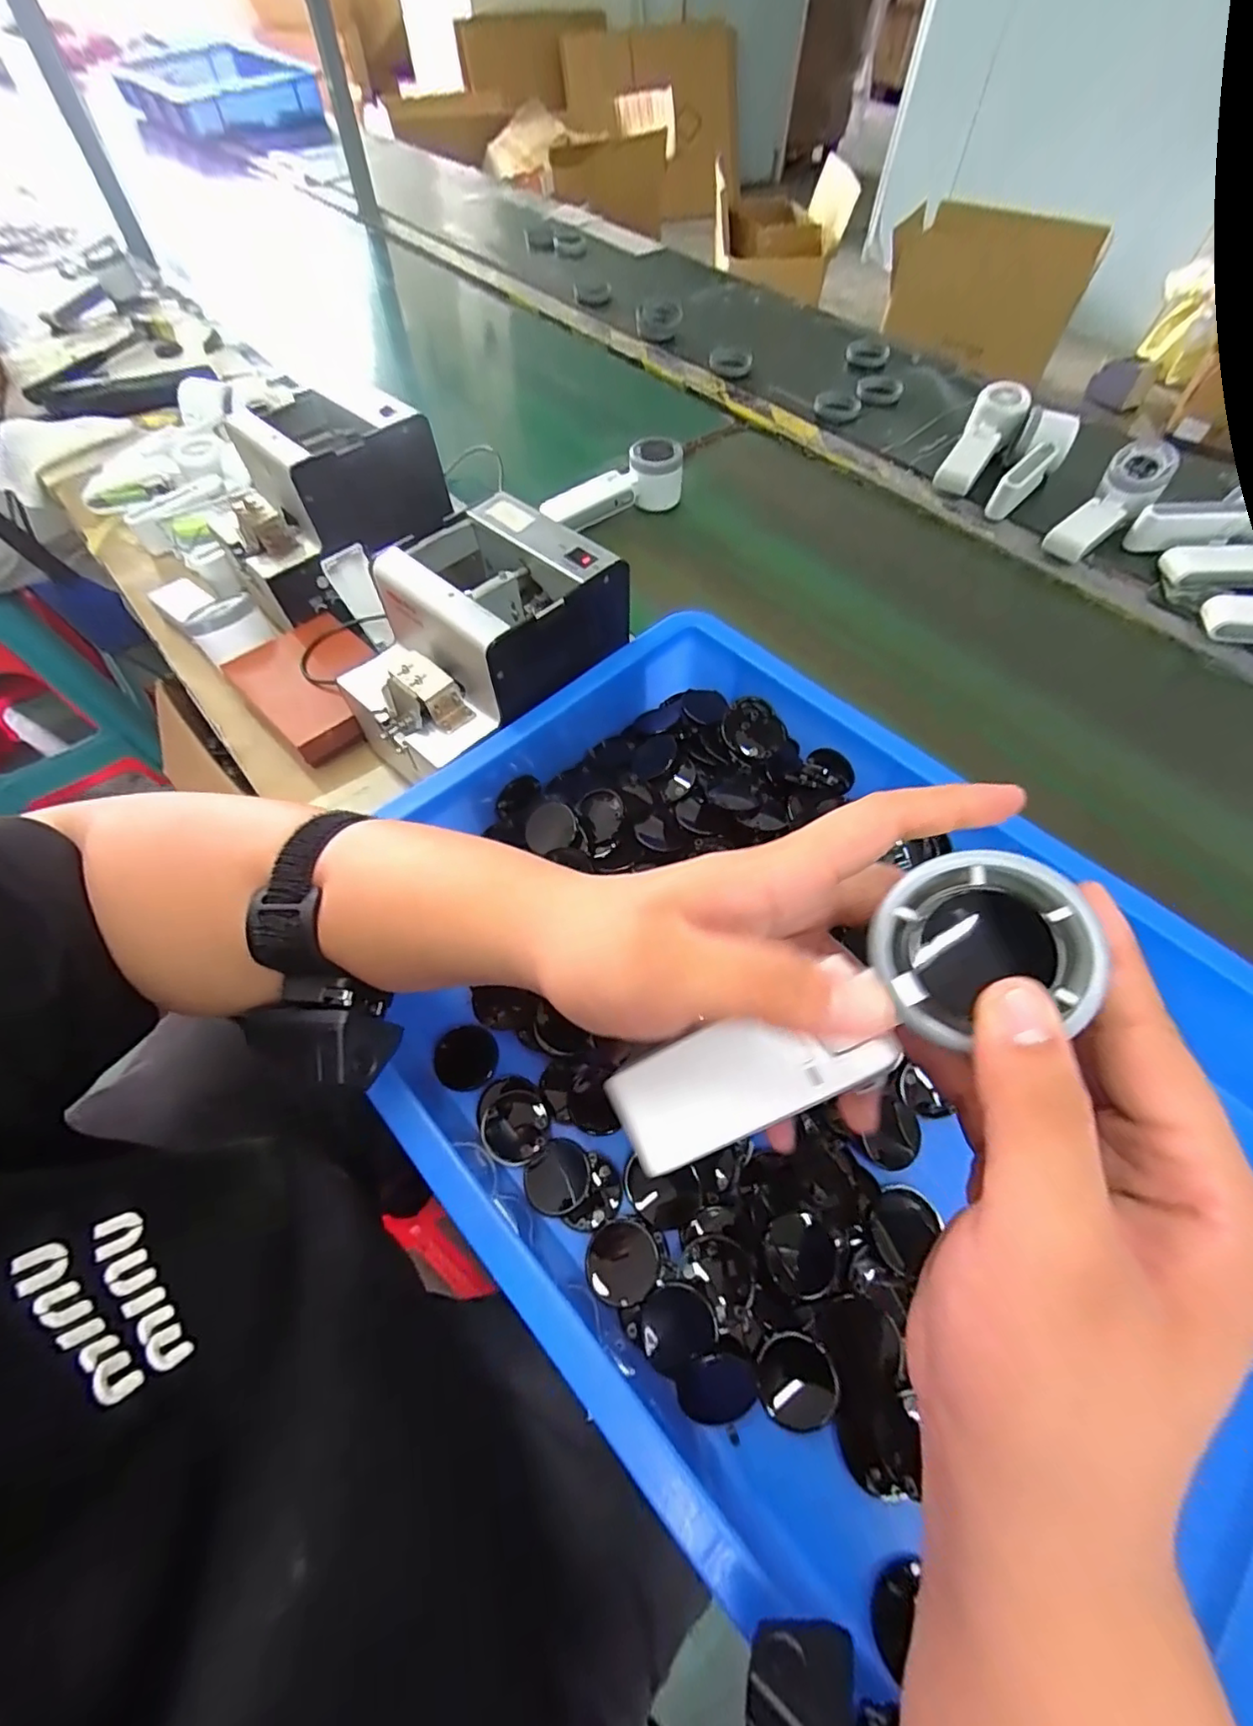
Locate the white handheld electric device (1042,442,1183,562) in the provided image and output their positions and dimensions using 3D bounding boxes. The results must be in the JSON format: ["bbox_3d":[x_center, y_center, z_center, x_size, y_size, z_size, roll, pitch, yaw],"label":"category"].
[{"bbox_3d":[0.513,-0.385,0.643,0.158,0.044,0.060,-41,67,-5],"label":"white handheld electric device"}]

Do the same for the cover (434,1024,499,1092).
[{"bbox_3d":[-0.098,0.119,0.367,0.038,0.008,0.036,-6,60,-5],"label":"cover"}]

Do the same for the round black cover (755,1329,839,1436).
[{"bbox_3d":[0.081,0.246,0.286,0.036,0.006,0.038,1,59,-1],"label":"round black cover"}]

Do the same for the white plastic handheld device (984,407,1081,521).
[{"bbox_3d":[0.456,-0.454,0.681,0.063,0.041,0.155,31,77,16],"label":"white plastic handheld device"}]

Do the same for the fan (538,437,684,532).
[{"bbox_3d":[-0.013,-0.415,0.676,0.163,0.062,0.062,-18,60,5],"label":"fan"}]

